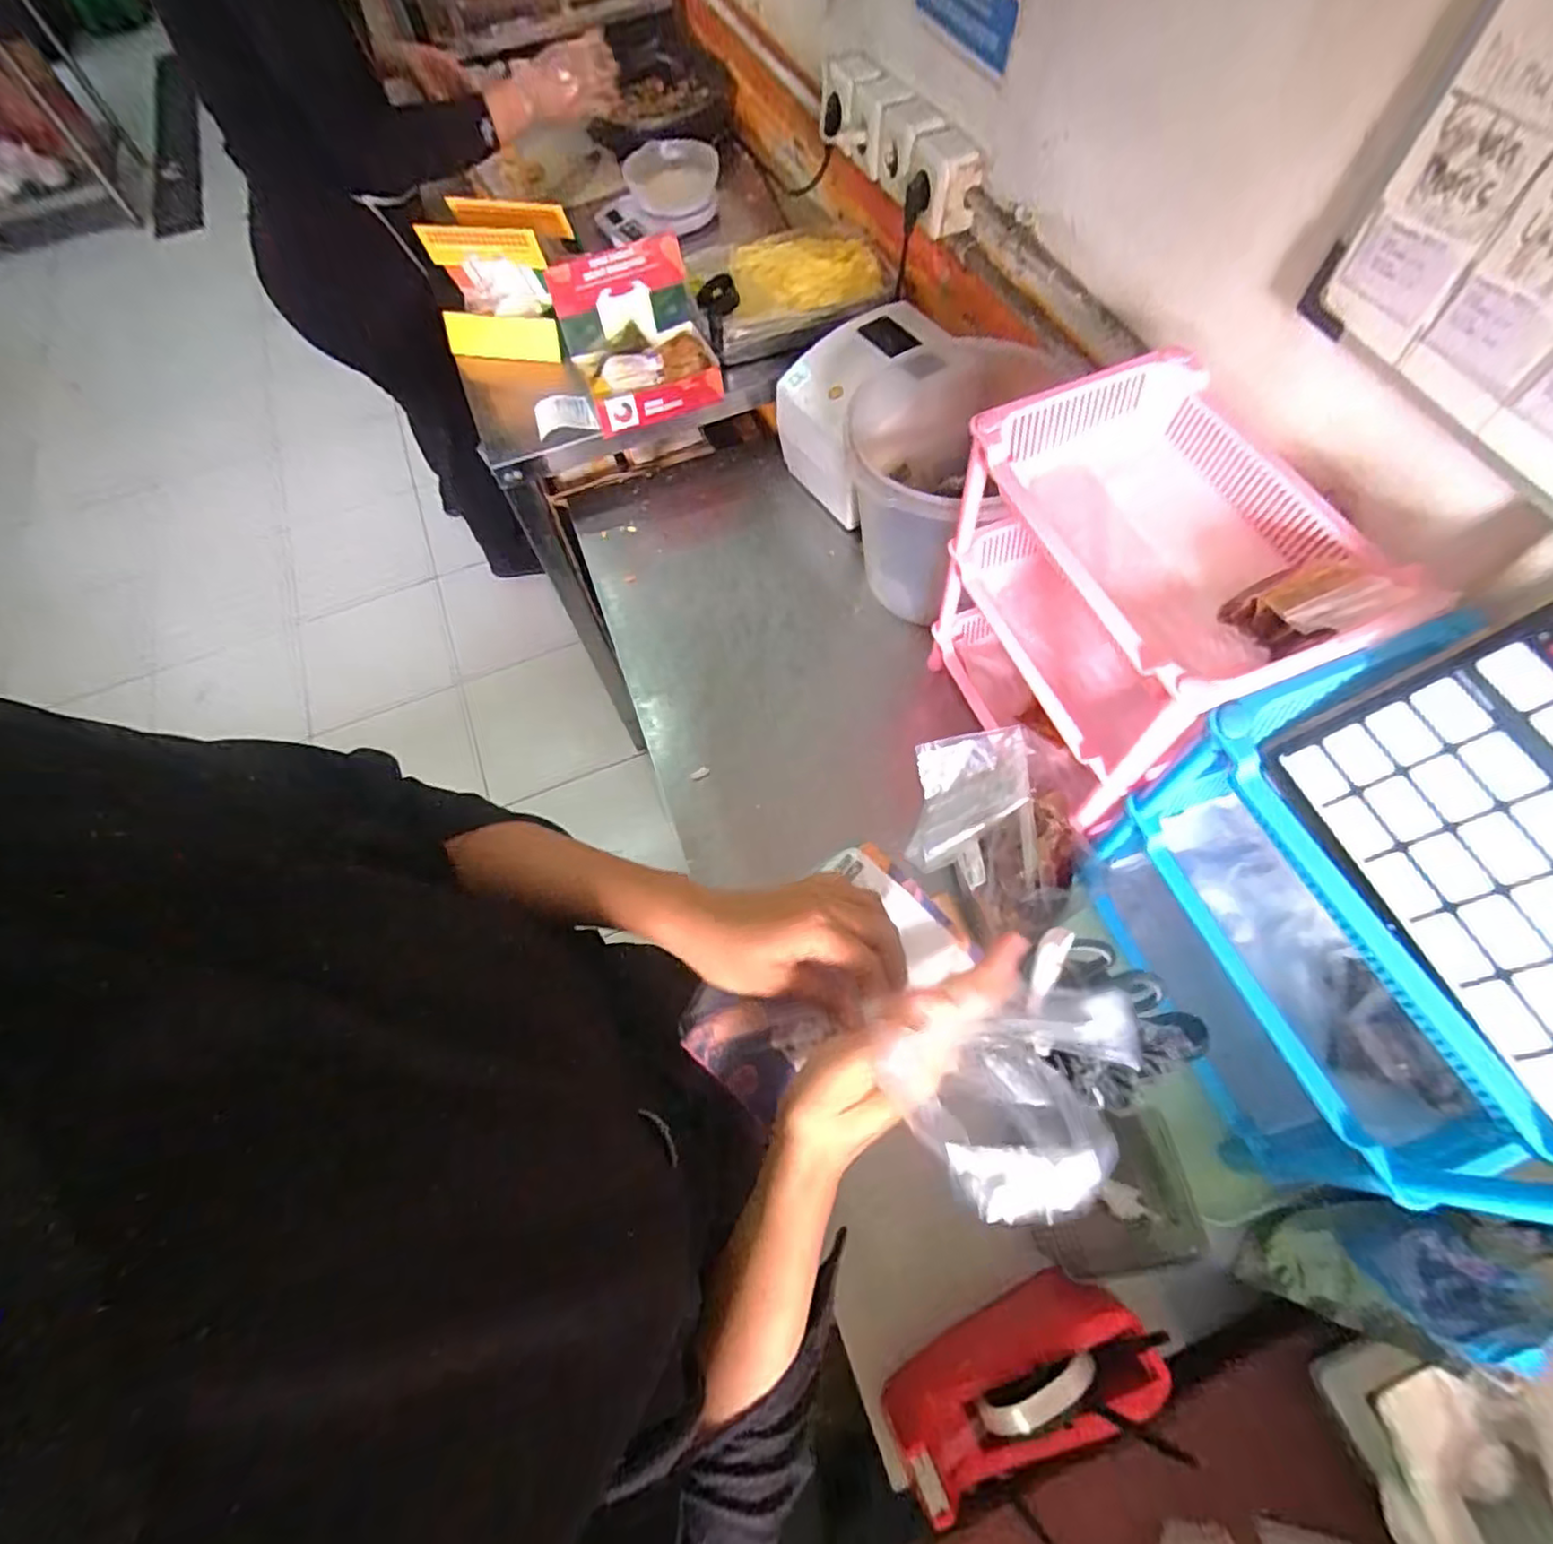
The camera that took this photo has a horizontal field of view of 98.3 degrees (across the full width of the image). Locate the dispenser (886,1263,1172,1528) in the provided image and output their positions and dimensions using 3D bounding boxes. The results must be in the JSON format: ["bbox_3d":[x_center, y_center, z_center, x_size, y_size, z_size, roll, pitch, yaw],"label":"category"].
[{"bbox_3d":[0.181,0.463,0.505,0.194,0.103,0.073,-25,66,-8],"label":"dispenser"}]

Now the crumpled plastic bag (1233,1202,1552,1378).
[{"bbox_3d":[0.447,0.345,0.474,0.150,0.211,0.044,-16,65,-4],"label":"crumpled plastic bag"}]

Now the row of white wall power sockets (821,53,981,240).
[{"bbox_3d":[0.141,-0.810,0.855,0.064,0.086,0.331,-26,66,-9],"label":"row of white wall power sockets"}]

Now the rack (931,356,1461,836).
[{"bbox_3d":[0.314,-0.130,0.637,0.189,0.338,0.295,-20,65,-6],"label":"rack"}]

